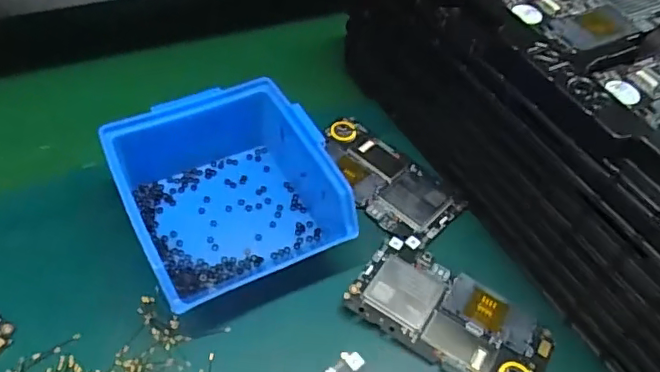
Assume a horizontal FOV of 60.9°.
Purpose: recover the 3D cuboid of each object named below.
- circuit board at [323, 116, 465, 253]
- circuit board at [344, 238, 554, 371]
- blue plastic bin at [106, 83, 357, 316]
[{"bbox_3d":[0.038,-0.007,0.424,0.062,0.006,0.121,-35,60,-29],"label":"circuit board"},{"bbox_3d":[0.077,0.082,0.355,0.123,0.007,0.066,29,53,19],"label":"circuit board"},{"bbox_3d":[-0.068,-0.001,0.377,0.133,0.068,0.147,-19,53,-19],"label":"blue plastic bin"}]

